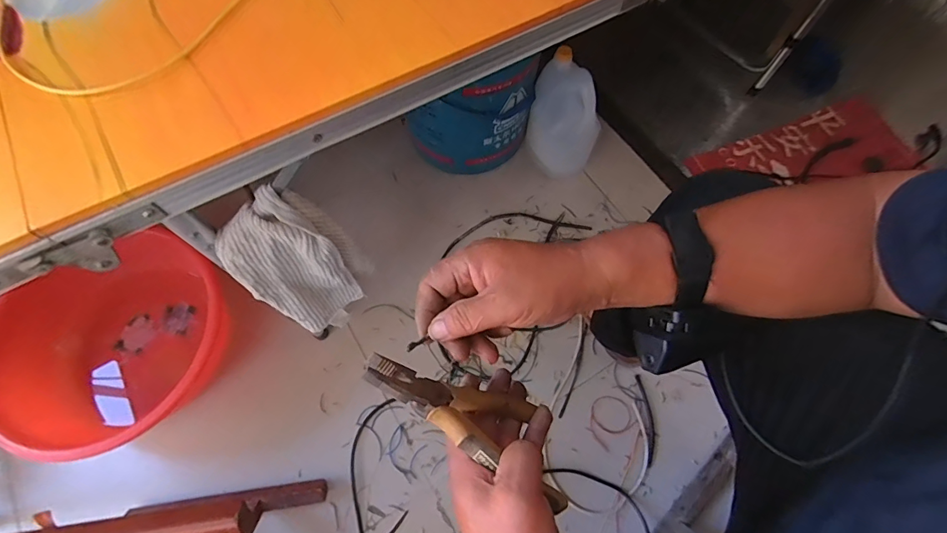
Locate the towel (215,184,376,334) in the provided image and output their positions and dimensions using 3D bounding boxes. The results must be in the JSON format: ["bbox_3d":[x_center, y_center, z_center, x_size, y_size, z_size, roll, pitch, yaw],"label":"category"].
[{"bbox_3d":[-0.197,0.005,0.508,0.123,0.240,0.057,-25,71,-10],"label":"towel"}]

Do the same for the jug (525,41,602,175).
[{"bbox_3d":[0.168,-0.266,0.835,0.093,0.242,0.144,-29,71,-11],"label":"jug"}]

